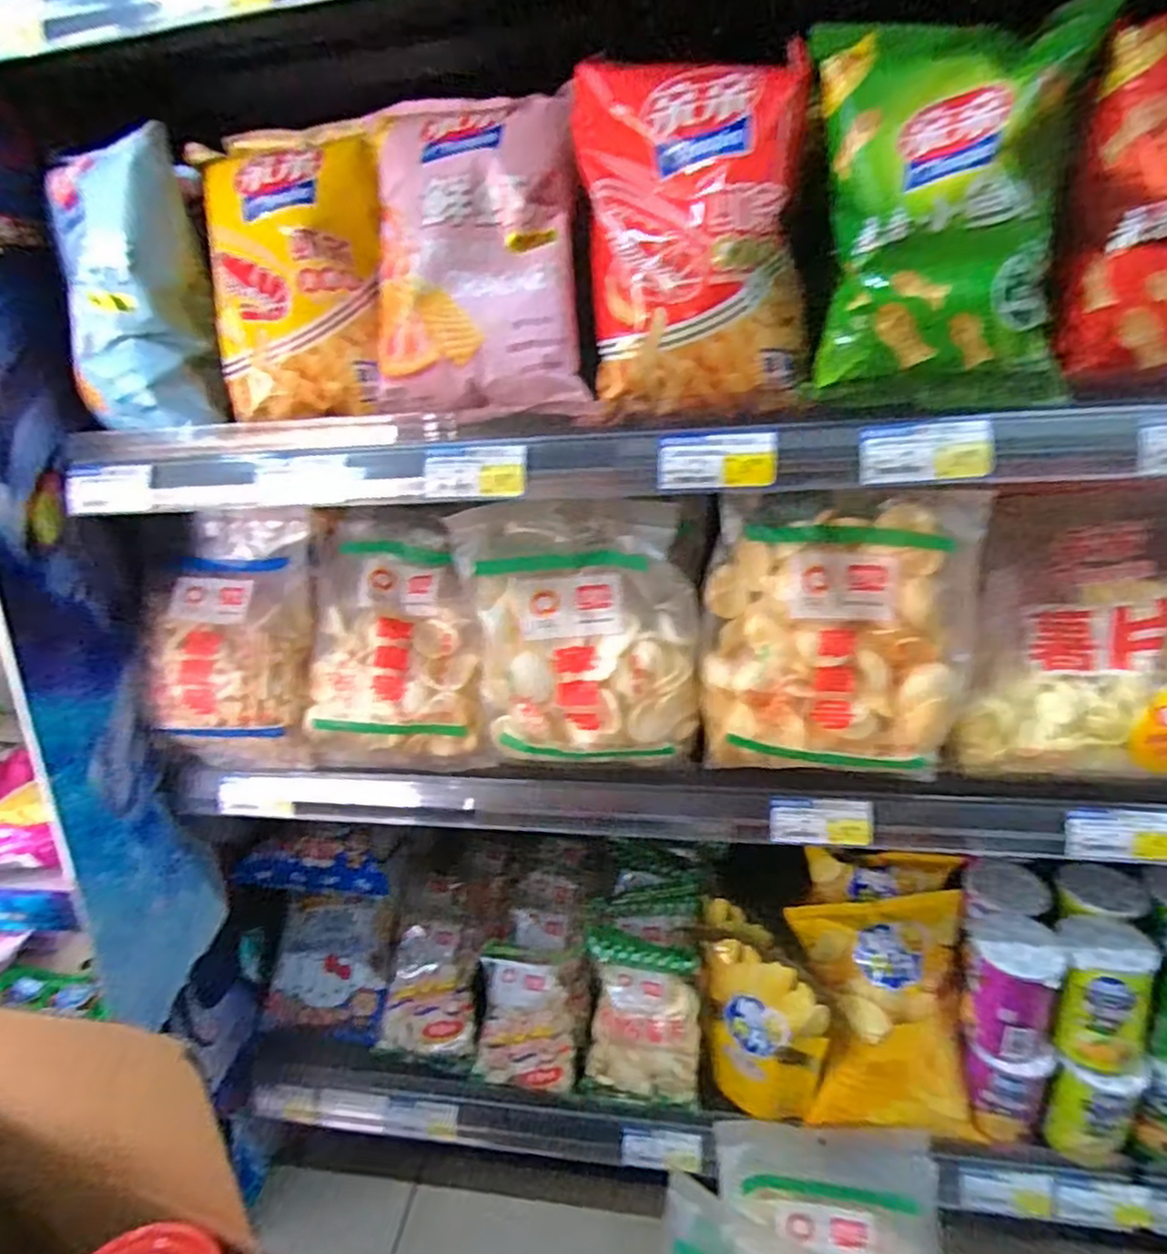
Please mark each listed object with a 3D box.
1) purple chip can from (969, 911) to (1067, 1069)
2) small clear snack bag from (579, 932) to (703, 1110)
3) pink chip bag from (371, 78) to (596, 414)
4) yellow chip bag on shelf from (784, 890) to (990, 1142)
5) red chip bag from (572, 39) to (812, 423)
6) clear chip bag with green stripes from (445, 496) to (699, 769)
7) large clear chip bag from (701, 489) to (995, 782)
[{"bbox_3d":[0.387,0.327,0.658,0.073,0.114,0.078,9,27,28],"label":"purple chip can"},{"bbox_3d":[0.059,0.404,0.743,0.117,0.141,0.086,2,25,16],"label":"small clear snack bag"},{"bbox_3d":[-0.075,-0.262,0.514,0.149,0.216,0.060,-1,7,-1],"label":"pink chip bag"},{"bbox_3d":[0.306,0.375,0.705,0.183,0.210,0.060,-1,-14,0],"label":"yellow chip bag on shelf"},{"bbox_3d":[0.071,-0.240,0.468,0.145,0.193,0.057,-1,24,10],"label":"red chip bag"},{"bbox_3d":[0.000,0.010,0.588,0.177,0.220,0.054,-4,24,2],"label":"clear chip bag with green stripes"},{"bbox_3d":[0.185,0.009,0.539,0.185,0.207,0.059,3,25,17],"label":"large clear chip bag"}]

